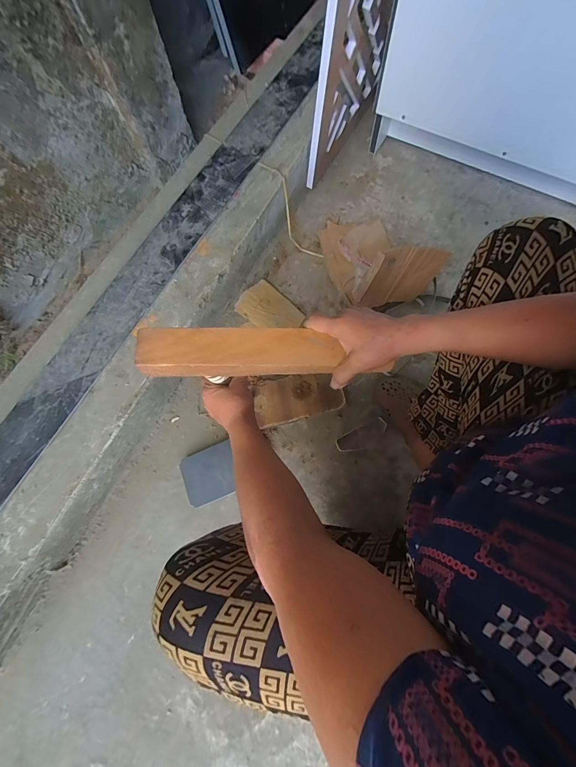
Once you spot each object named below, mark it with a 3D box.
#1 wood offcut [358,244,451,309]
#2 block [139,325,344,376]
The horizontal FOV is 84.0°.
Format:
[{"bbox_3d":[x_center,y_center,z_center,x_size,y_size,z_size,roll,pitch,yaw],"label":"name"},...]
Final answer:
[{"bbox_3d":[0.223,-0.205,0.629,0.139,0.147,0.017,-6,65,-11],"label":"wood offcut"},{"bbox_3d":[-0.061,-0.041,0.404,0.244,0.023,0.059,0,74,-1],"label":"block"}]

